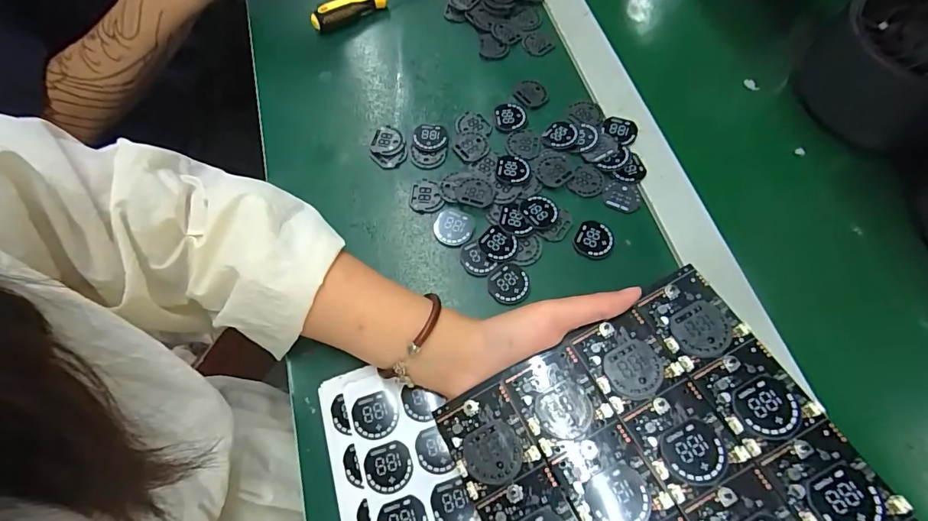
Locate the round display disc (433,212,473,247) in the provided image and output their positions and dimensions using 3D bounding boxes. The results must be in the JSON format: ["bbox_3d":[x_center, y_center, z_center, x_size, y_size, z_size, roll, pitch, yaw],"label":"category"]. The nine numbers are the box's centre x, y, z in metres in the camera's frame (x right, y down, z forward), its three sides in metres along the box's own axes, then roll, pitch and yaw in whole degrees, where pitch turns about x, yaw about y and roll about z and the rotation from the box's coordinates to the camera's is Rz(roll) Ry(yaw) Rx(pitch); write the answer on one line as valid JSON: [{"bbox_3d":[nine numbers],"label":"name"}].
[{"bbox_3d":[-0.008,-0.026,0.353,0.030,0.004,0.030,-1,66,1],"label":"round display disc"}]

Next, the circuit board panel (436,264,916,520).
[{"bbox_3d":[0.099,0.109,0.237,0.180,0.004,0.153,-29,64,-4],"label":"circuit board panel"}]

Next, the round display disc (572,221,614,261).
[{"bbox_3d":[0.102,-0.016,0.348,0.028,0.004,0.032,23,69,11],"label":"round display disc"}]

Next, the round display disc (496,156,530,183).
[{"bbox_3d":[0.041,-0.077,0.374,0.027,0.004,0.029,-1,66,1],"label":"round display disc"}]

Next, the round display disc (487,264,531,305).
[{"bbox_3d":[0.034,0.018,0.333,0.031,0.004,0.030,-1,66,1],"label":"round display disc"}]

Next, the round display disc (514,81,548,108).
[{"bbox_3d":[0.062,-0.154,0.408,0.029,0.004,0.028,-1,66,1],"label":"round display disc"}]

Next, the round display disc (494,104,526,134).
[{"bbox_3d":[0.041,-0.128,0.397,0.028,0.004,0.029,-1,66,1],"label":"round display disc"}]

